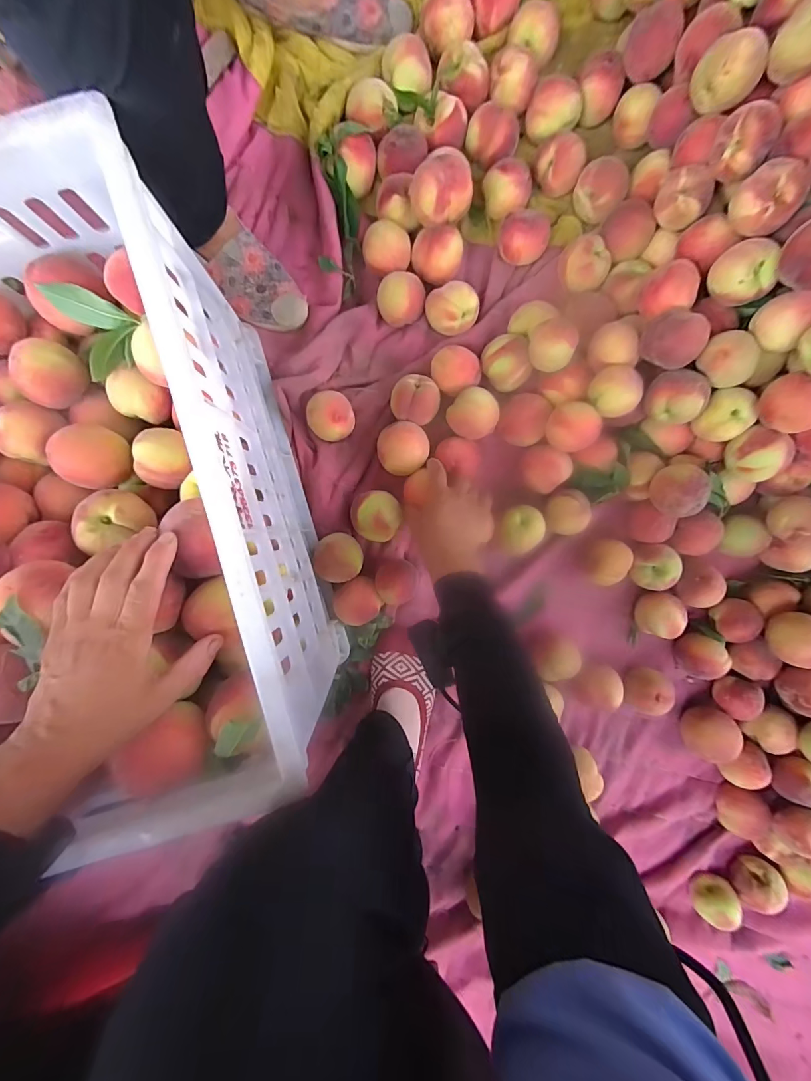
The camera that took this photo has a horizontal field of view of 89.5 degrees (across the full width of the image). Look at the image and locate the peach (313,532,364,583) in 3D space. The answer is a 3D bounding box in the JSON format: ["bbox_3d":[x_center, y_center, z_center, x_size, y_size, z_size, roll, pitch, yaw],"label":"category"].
[{"bbox_3d":[-0.088,0.023,0.544,0.059,0.057,0.064,0,93,-1],"label":"peach"}]

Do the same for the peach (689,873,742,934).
[{"bbox_3d":[0.443,0.514,0.596,0.058,0.060,0.058,-41,93,2],"label":"peach"}]

